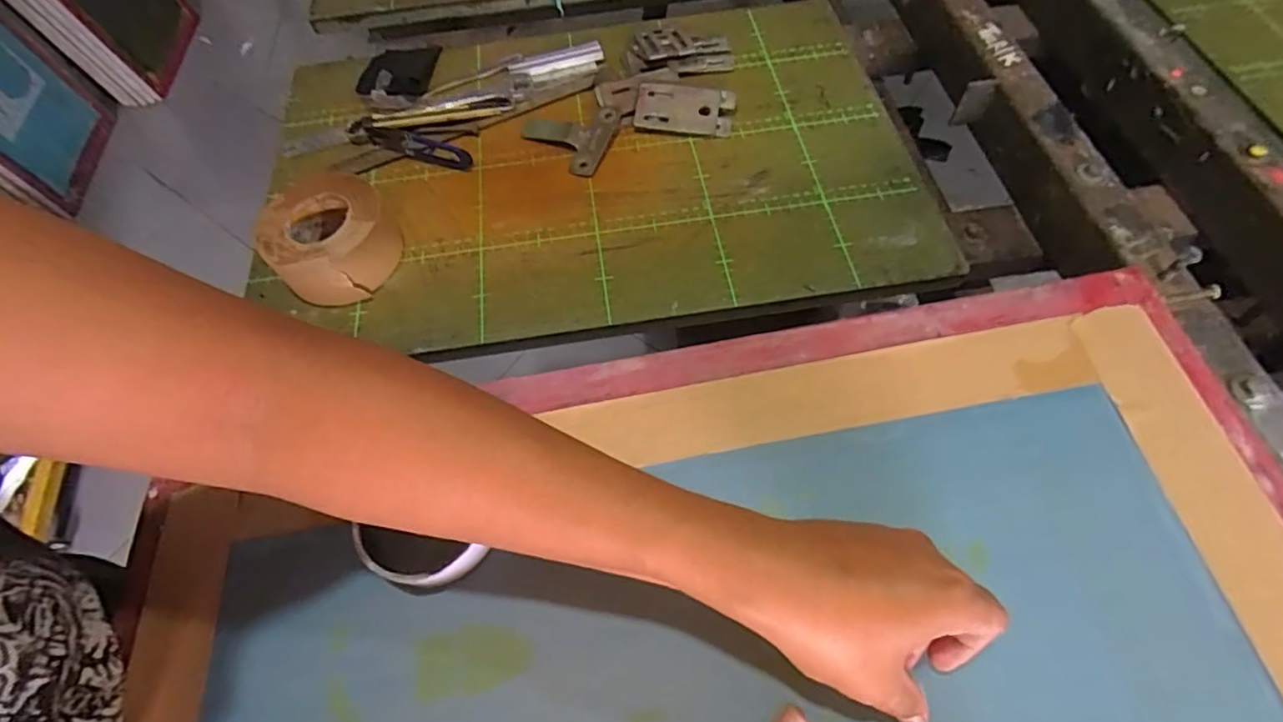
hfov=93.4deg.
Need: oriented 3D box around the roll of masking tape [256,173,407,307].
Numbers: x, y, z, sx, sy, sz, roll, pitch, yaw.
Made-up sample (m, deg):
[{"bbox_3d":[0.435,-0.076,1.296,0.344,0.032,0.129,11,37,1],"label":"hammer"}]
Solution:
[{"bbox_3d":[-0.254,-0.099,0.503,0.096,0.056,0.103,-2,60,3],"label":"roll of masking tape"}]

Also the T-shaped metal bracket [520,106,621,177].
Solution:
[{"bbox_3d":[-0.076,-0.220,0.586,0.089,0.014,0.079,17,63,13],"label":"T-shaped metal bracket"}]

